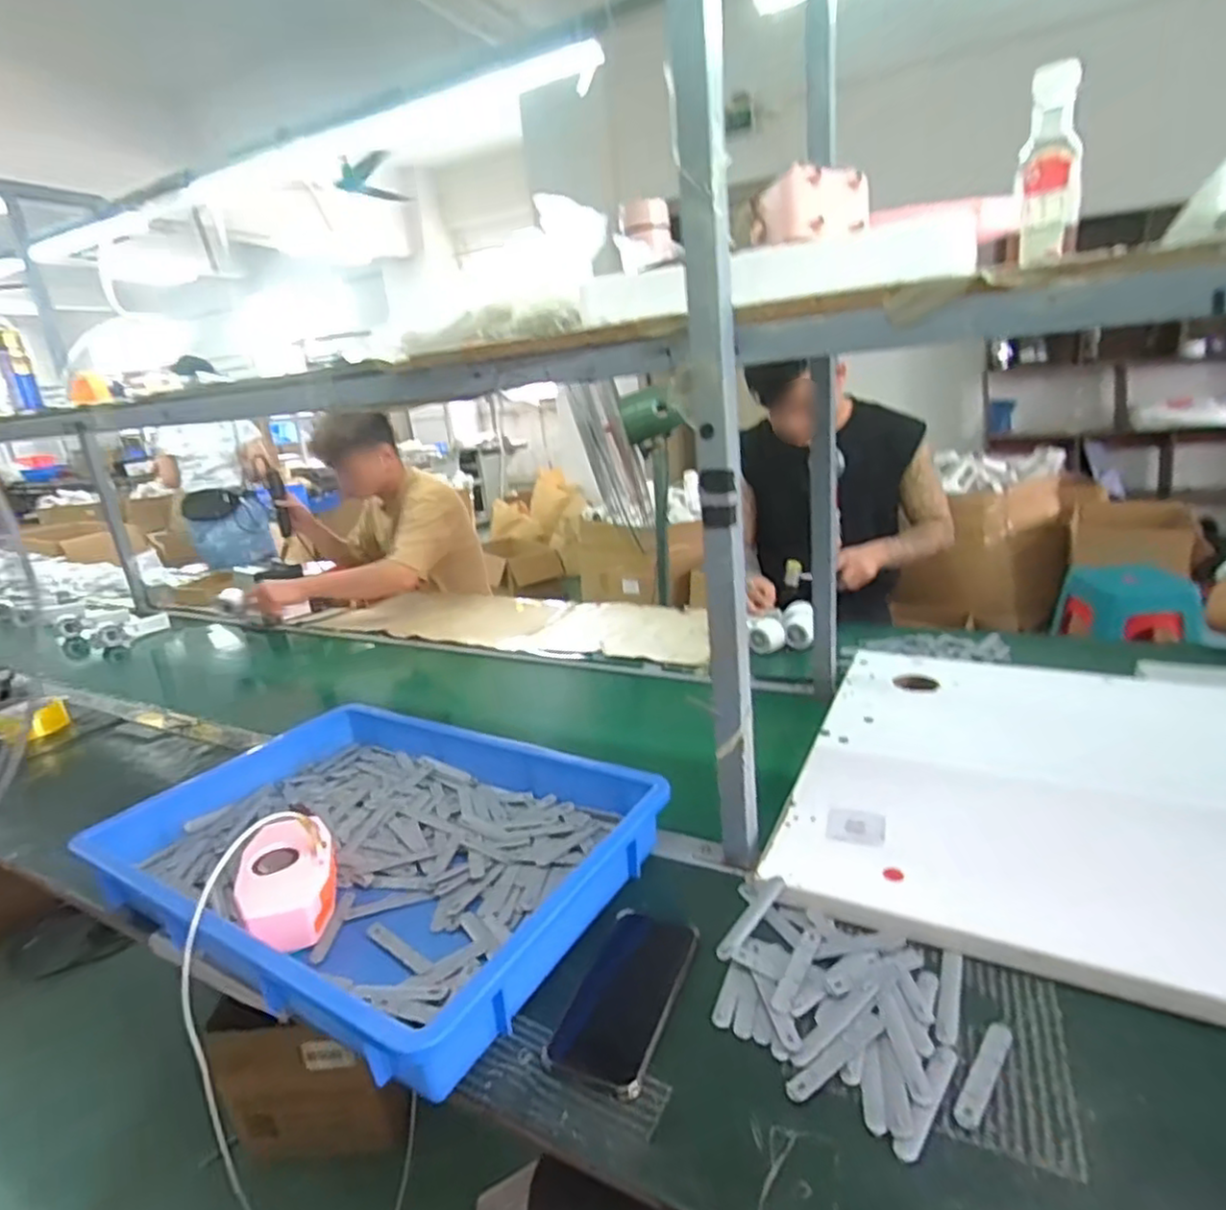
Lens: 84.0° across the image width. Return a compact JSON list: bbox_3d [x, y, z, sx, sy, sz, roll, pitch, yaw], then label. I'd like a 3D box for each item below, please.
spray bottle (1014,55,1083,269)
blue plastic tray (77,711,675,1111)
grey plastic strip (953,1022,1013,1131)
[{"bbox_3d":[0.470,-0.467,0.729,0.064,0.180,0.062,4,21,29],"label":"spray bottle"},{"bbox_3d":[-0.280,0.257,0.764,0.584,0.074,0.367,6,22,32],"label":"blue plastic tray"},{"bbox_3d":[0.265,0.332,0.485,0.016,0.004,0.095,11,25,42],"label":"grey plastic strip"}]

